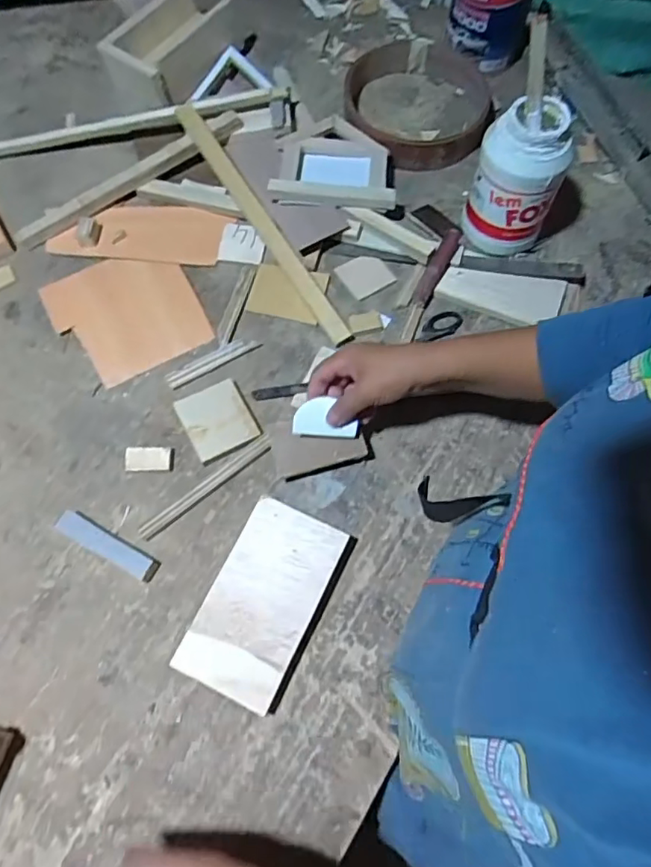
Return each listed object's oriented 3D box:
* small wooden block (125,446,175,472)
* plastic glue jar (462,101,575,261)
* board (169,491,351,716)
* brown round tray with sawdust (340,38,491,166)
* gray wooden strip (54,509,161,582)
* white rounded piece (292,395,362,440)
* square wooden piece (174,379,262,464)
[{"bbox_3d":[-0.185,0.027,0.600,0.049,0.010,0.025,-1,67,0],"label":"small wooden block"},{"bbox_3d":[0.207,-0.274,0.635,0.080,0.157,0.074,-9,68,-4],"label":"plastic glue jar"},{"bbox_3d":[-0.056,0.157,0.536,0.099,0.029,0.171,24,70,10],"label":"board"},{"bbox_3d":[0.128,-0.462,0.784,0.201,0.034,0.236,11,68,5],"label":"brown round tray with sawdust"},{"bbox_3d":[-0.215,0.108,0.559,0.111,0.017,0.024,28,70,11],"label":"gray wooden strip"},{"bbox_3d":[0.001,-0.015,0.563,0.065,0.006,0.041,1,103,-8],"label":"white rounded piece"},{"bbox_3d":[-0.115,-0.015,0.613,0.070,0.006,0.077,-26,70,-10],"label":"square wooden piece"}]

